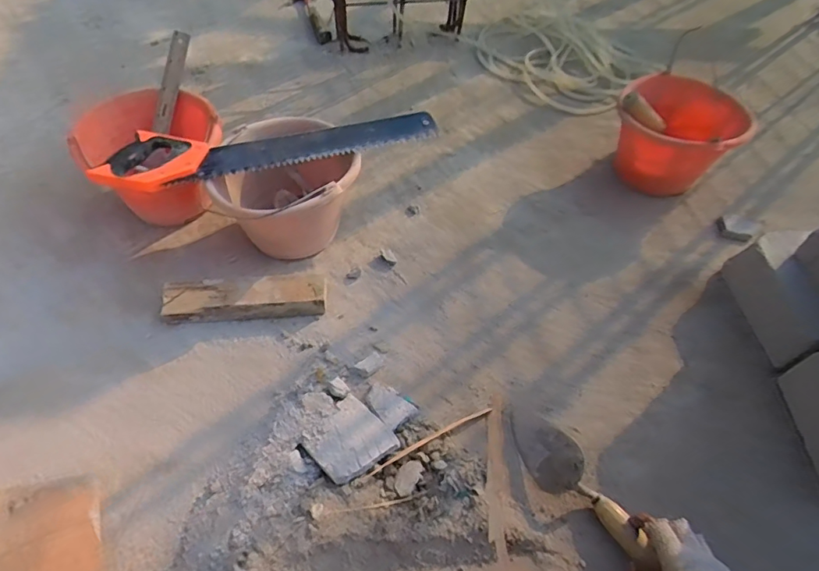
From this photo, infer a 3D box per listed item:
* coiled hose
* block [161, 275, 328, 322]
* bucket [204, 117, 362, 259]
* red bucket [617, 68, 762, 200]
[{"bbox_3d":[0.349,-0.576,1.255,0.278,0.082,0.440,-25,59,-19],"label":"coiled hose"},{"bbox_3d":[-0.272,0.023,0.848,0.263,0.042,0.072,-5,55,-6],"label":"block"},{"bbox_3d":[-0.205,-0.165,0.910,0.223,0.173,0.241,1,54,-2],"label":"bucket"},{"bbox_3d":[0.519,-0.302,0.994,0.213,0.221,0.247,29,58,17],"label":"red bucket"}]

